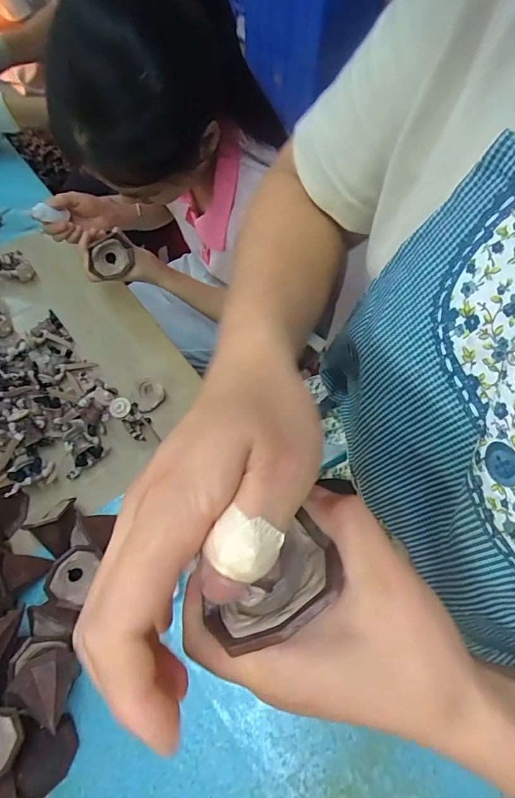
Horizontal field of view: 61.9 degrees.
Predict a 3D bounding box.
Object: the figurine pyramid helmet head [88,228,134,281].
[{"bbox_3d":[-0.210,-0.200,0.612,0.060,0.056,0.022,-20,64,-12],"label":"figurine pyramid helmet head"}]

